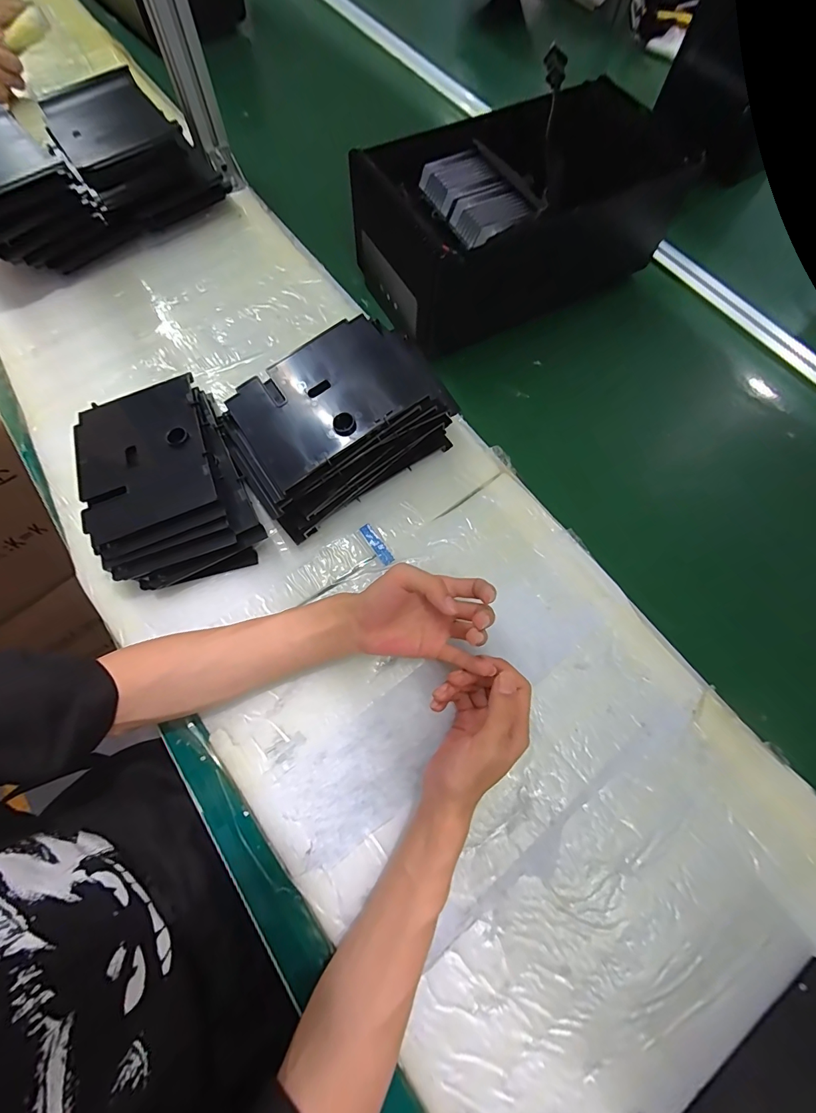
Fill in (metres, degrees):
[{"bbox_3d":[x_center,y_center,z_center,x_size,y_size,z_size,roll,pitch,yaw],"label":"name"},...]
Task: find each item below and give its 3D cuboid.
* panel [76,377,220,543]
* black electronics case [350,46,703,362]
[{"bbox_3d":[-0.256,-0.100,0.397,0.118,0.009,0.162,-22,68,-2],"label":"panel"},{"bbox_3d":[0.126,-0.413,0.505,0.347,0.133,0.199,-28,74,-9],"label":"black electronics case"}]

